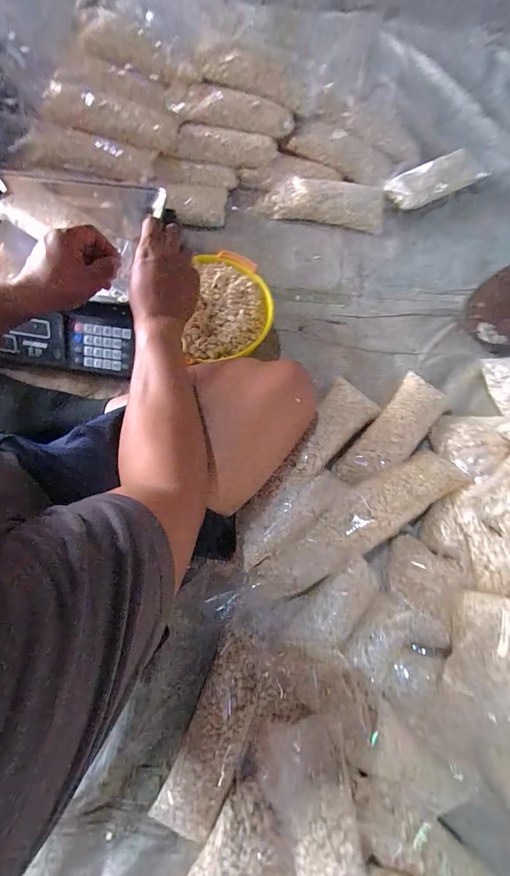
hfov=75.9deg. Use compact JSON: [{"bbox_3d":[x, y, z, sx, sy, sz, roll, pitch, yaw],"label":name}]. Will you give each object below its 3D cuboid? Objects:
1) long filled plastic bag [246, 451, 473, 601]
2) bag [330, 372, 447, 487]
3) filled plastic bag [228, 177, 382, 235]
[{"bbox_3d":[0.150,0.123,0.492,0.359,0.060,0.086,-30,78,-8],"label":"long filled plastic bag"},{"bbox_3d":[0.230,-0.011,0.547,0.085,0.052,0.238,43,79,9],"label":"bag"},{"bbox_3d":[0.118,-0.495,0.675,0.291,0.046,0.081,11,76,2],"label":"filled plastic bag"}]

